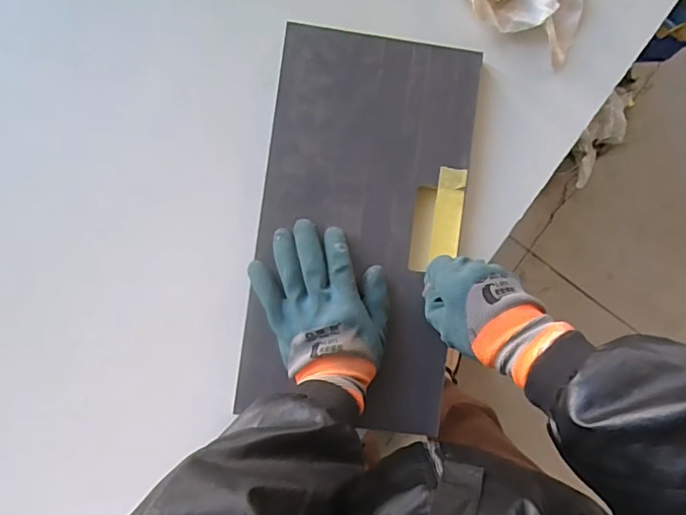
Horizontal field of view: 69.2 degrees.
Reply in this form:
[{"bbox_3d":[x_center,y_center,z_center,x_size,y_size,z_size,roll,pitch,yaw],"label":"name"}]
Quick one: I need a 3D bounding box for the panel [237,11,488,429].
[{"bbox_3d":[0.018,-0.033,0.500,0.202,0.017,0.388,7,87,-2],"label":"panel"}]

